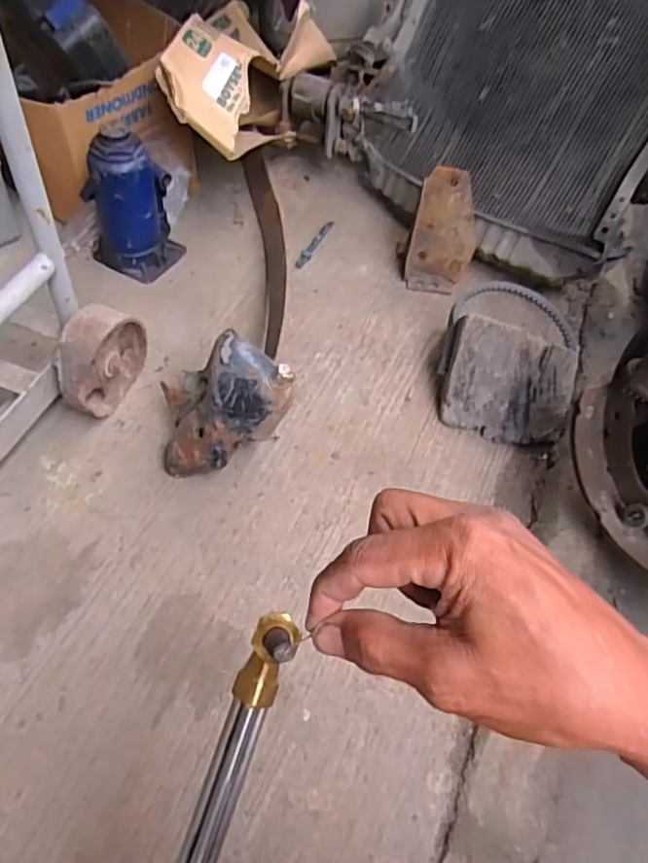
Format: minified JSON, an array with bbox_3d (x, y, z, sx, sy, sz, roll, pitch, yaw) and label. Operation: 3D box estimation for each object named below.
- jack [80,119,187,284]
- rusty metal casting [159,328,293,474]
[{"bbox_3d":[-0.304,-0.377,1.013,0.119,0.210,0.133,24,55,13],"label":"jack"},{"bbox_3d":[-0.125,-0.026,0.800,0.166,0.145,0.127,1,53,-4],"label":"rusty metal casting"}]

